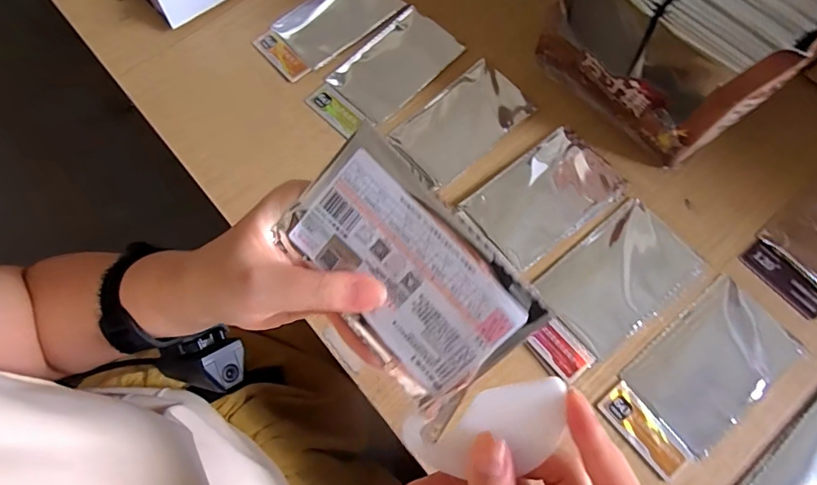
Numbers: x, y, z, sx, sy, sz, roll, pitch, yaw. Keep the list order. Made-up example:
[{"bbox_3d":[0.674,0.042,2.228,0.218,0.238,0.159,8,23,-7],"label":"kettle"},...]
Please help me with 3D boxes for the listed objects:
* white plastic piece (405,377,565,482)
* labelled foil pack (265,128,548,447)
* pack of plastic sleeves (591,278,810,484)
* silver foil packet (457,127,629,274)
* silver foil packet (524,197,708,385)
[{"bbox_3d":[0.034,0.082,0.201,0.072,0.008,0.033,-26,70,17],"label":"white plastic piece"},{"bbox_3d":[-0.002,0.013,0.209,0.072,0.004,0.116,-42,82,17],"label":"labelled foil pack"},{"bbox_3d":[0.212,0.097,0.344,0.146,0.005,0.072,-38,74,-11],"label":"pack of plastic sleeves"},{"bbox_3d":[0.111,-0.038,0.390,0.122,0.007,0.075,-37,74,-11],"label":"silver foil packet"},{"bbox_3d":[0.151,0.034,0.361,0.149,0.011,0.076,-37,74,-11],"label":"silver foil packet"}]

